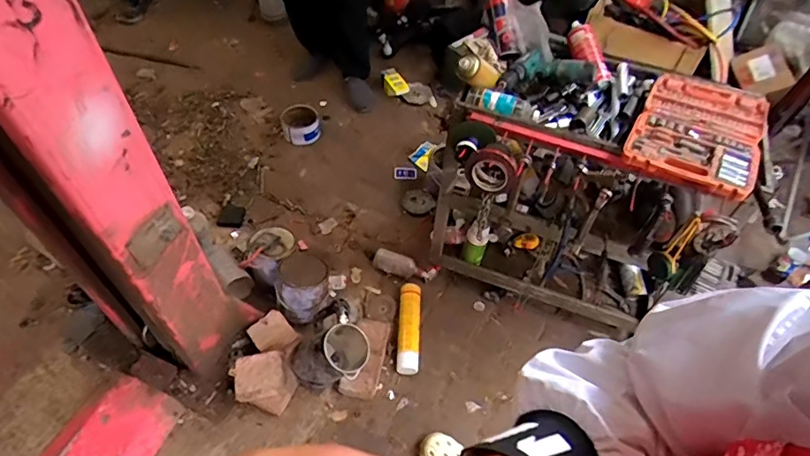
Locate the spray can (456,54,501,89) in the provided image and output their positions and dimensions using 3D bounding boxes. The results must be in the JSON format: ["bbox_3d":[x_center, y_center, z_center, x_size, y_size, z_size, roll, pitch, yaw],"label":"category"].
[{"bbox_3d":[0.169,-0.357,1.172,0.135,0.062,0.055,7,44,-44],"label":"spray can"}]

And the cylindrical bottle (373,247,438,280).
[{"bbox_3d":[-0.003,0.130,1.737,0.219,0.064,0.067,21,56,12],"label":"cylindrical bottle"}]

